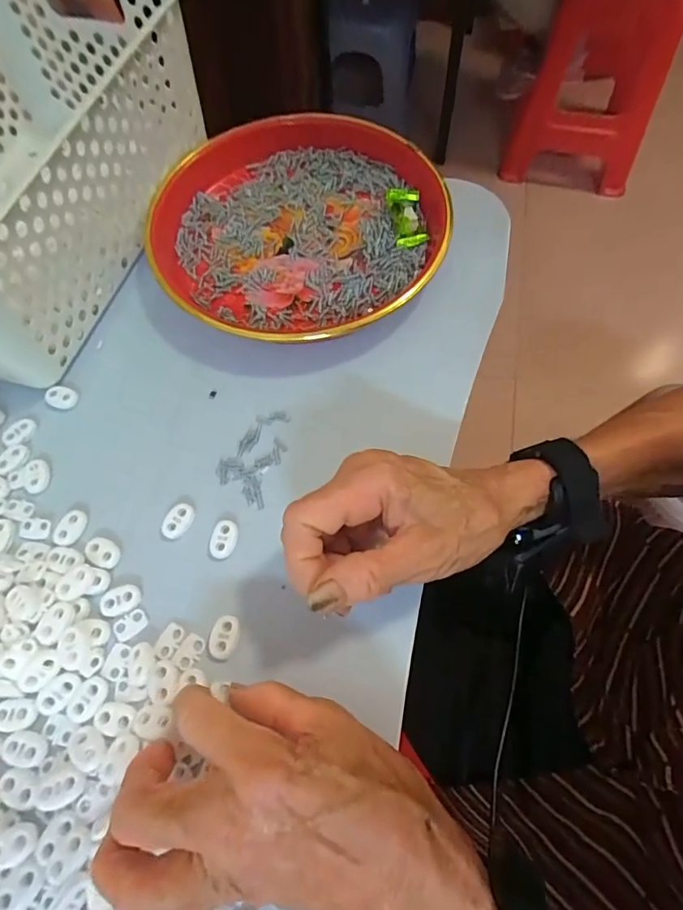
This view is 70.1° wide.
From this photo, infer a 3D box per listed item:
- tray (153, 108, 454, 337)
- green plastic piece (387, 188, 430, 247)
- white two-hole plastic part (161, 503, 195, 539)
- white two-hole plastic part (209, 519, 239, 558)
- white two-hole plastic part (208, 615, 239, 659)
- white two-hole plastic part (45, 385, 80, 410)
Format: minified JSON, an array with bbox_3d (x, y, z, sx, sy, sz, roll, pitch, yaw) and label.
[{"bbox_3d":[-0.031,-0.170,0.367,0.216,0.037,0.214,-36,69,-14],"label":"tray"},{"bbox_3d":[0.050,-0.183,0.368,0.024,0.011,0.052,-11,78,-3],"label":"green plastic piece"},{"bbox_3d":[-0.098,0.039,0.292,0.016,0.005,0.022,16,67,9],"label":"white two-hole plastic part"},{"bbox_3d":[-0.069,0.049,0.286,0.014,0.006,0.022,7,65,5],"label":"white two-hole plastic part"},{"bbox_3d":[-0.063,0.098,0.262,0.014,0.004,0.021,11,66,7],"label":"white two-hole plastic part"},{"bbox_3d":[-0.191,-0.039,0.330,0.023,0.004,0.016,19,67,10],"label":"white two-hole plastic part"}]

